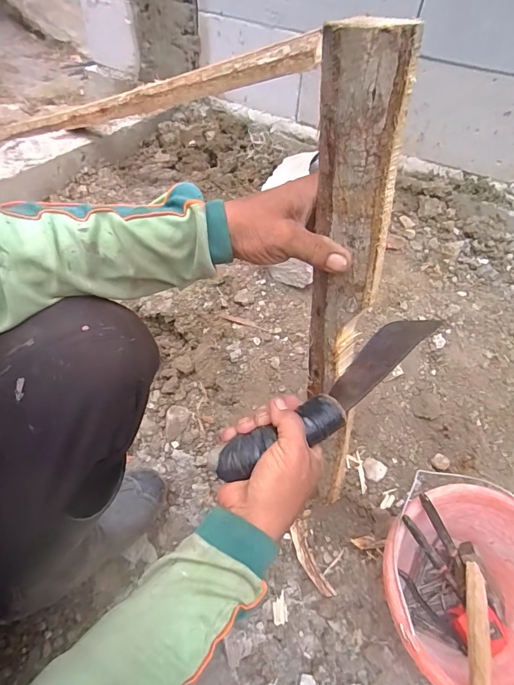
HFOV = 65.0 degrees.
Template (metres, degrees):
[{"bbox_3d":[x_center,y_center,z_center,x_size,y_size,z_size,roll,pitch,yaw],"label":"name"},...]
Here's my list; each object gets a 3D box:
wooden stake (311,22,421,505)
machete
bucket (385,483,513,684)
[{"bbox_3d":[0.087,0.010,0.444,0.060,0.574,0.021,20,51,24],"label":"wooden stake"},{"bbox_3d":[0.093,0.047,0.433,0.318,0.030,0.059,-30,56,-32],"label":"machete"},{"bbox_3d":[0.281,0.353,0.553,0.234,0.189,0.234,2,48,-2],"label":"bucket"}]

